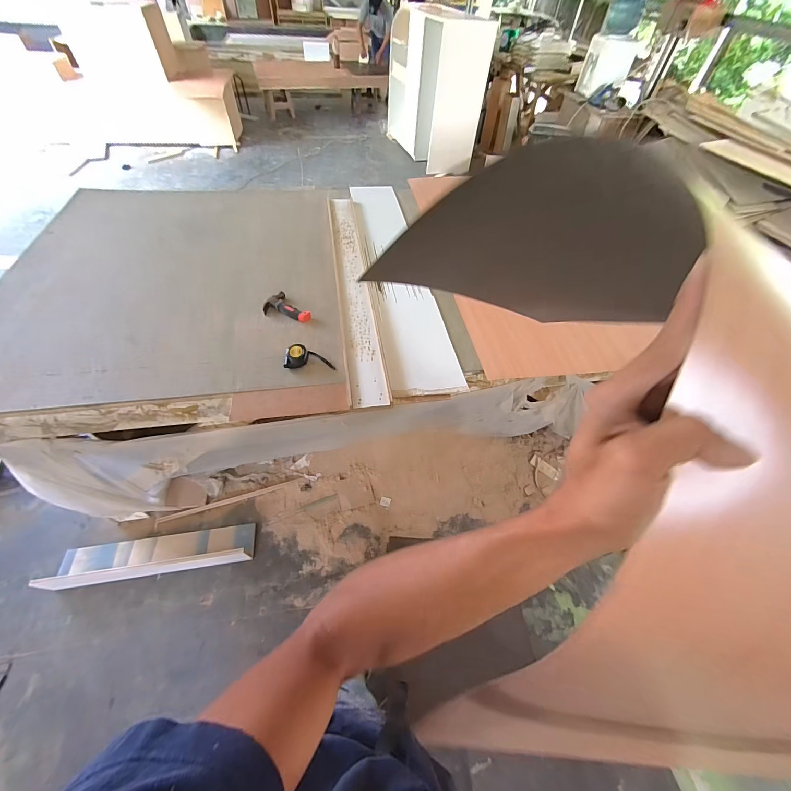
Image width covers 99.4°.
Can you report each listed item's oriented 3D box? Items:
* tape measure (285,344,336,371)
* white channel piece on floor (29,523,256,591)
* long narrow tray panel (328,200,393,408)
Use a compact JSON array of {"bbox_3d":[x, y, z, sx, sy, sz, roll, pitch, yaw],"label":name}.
[{"bbox_3d":[-0.242,-0.115,0.943,0.137,0.042,0.072,-3,55,-6],"label":"tape measure"},{"bbox_3d":[-0.963,0.642,1.358,0.738,0.059,0.155,-6,53,-7],"label":"white channel piece on floor"},{"bbox_3d":[-0.146,-0.412,1.166,0.115,0.019,1.094,-6,56,-8],"label":"long narrow tray panel"}]

